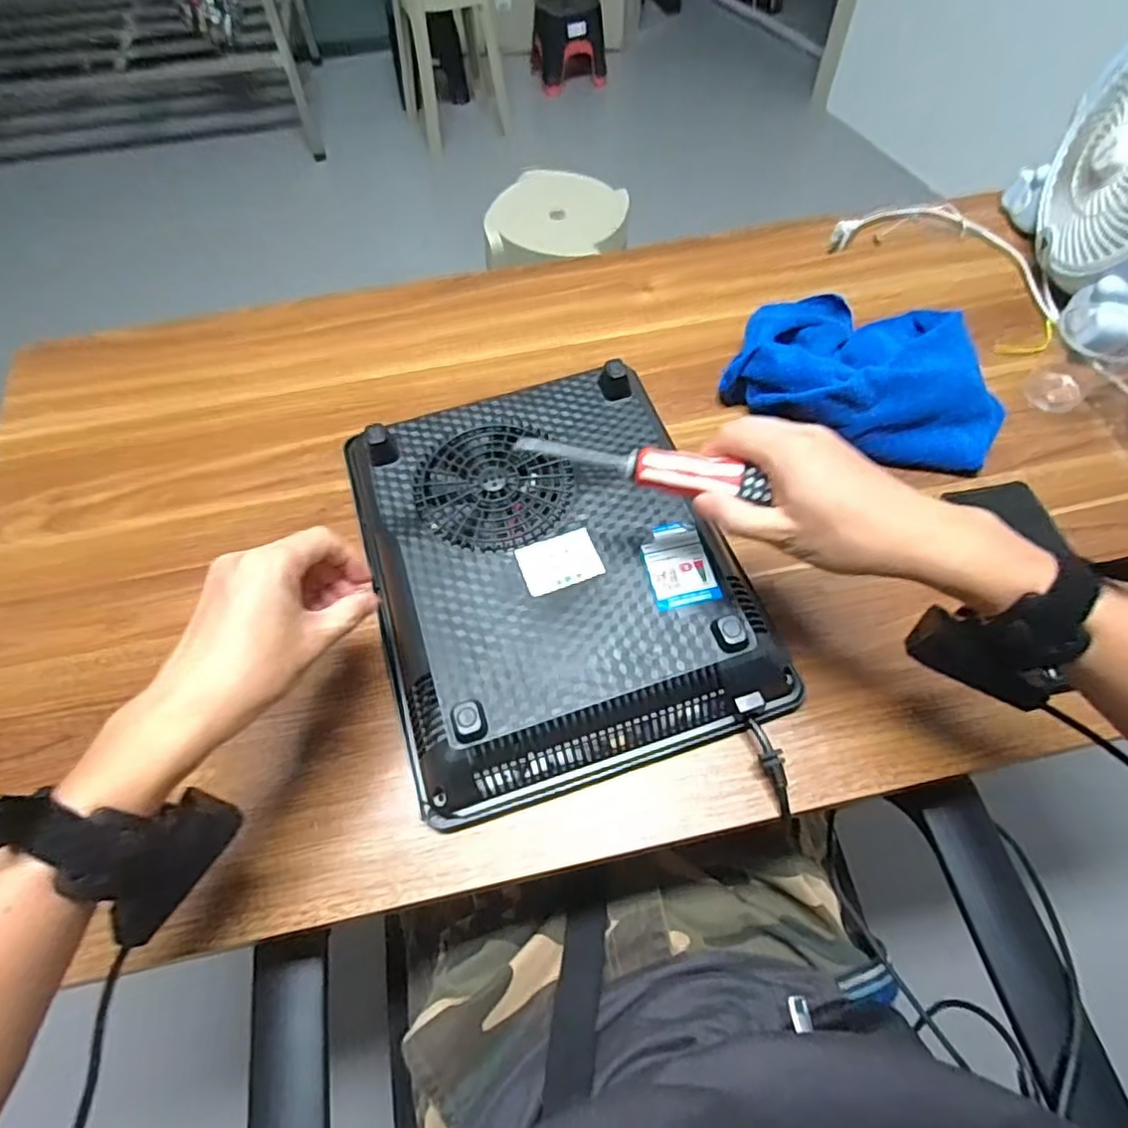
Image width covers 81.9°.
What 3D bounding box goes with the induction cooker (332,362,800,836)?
[{"bbox_3d":[-0.014,-0.006,0.492,0.259,0.053,0.317,-16,61,-7],"label":"induction cooker"}]

